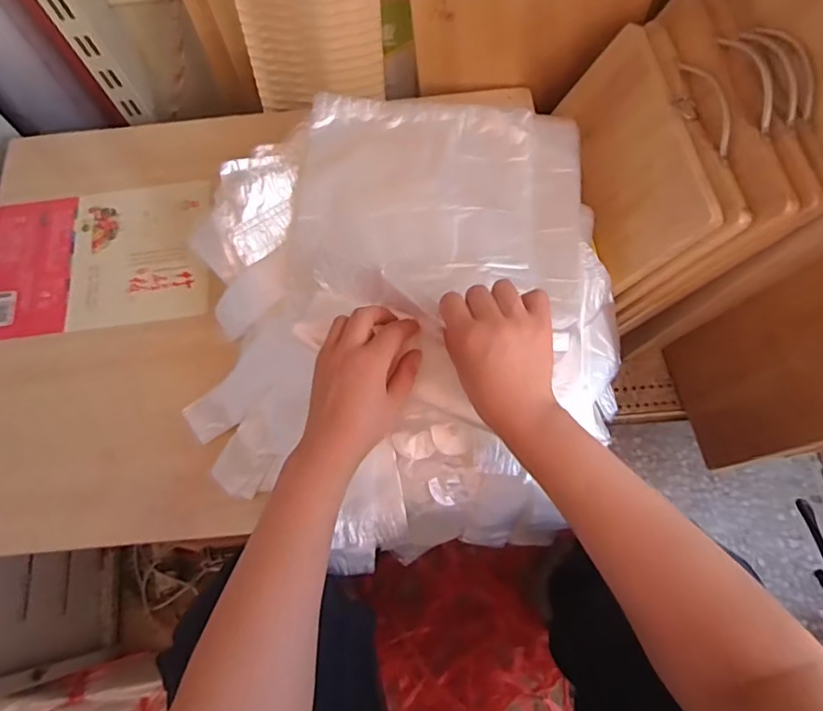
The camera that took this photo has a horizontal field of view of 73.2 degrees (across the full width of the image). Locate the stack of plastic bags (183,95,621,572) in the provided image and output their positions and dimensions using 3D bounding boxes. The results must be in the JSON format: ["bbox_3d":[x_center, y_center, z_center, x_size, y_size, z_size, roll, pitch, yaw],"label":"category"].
[{"bbox_3d":[-0.008,-0.042,0.535,0.401,0.122,0.436,0,70,3],"label":"stack of plastic bags"}]

